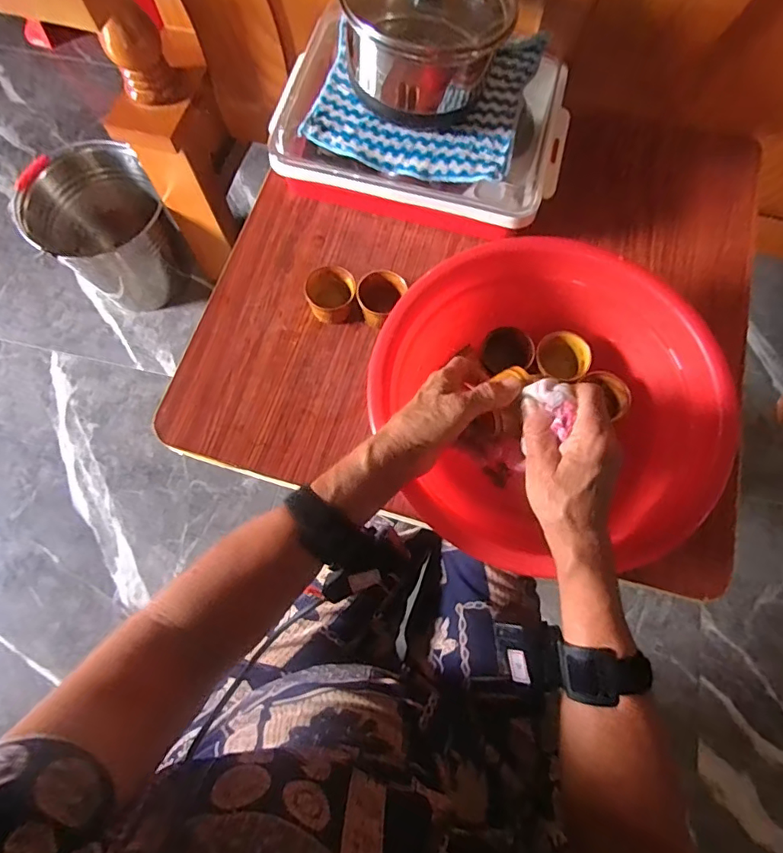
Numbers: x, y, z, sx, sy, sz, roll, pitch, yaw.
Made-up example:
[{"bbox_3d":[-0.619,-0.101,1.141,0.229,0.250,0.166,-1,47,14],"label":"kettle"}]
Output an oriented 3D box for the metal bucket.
[{"bbox_3d":[-0.555,-0.375,1.007,0.219,0.237,0.220,0,72,0],"label":"metal bucket"}]

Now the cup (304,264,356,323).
[{"bbox_3d":[-0.065,-0.144,0.545,0.052,0.033,0.044,-17,73,-6],"label":"cup"}]

